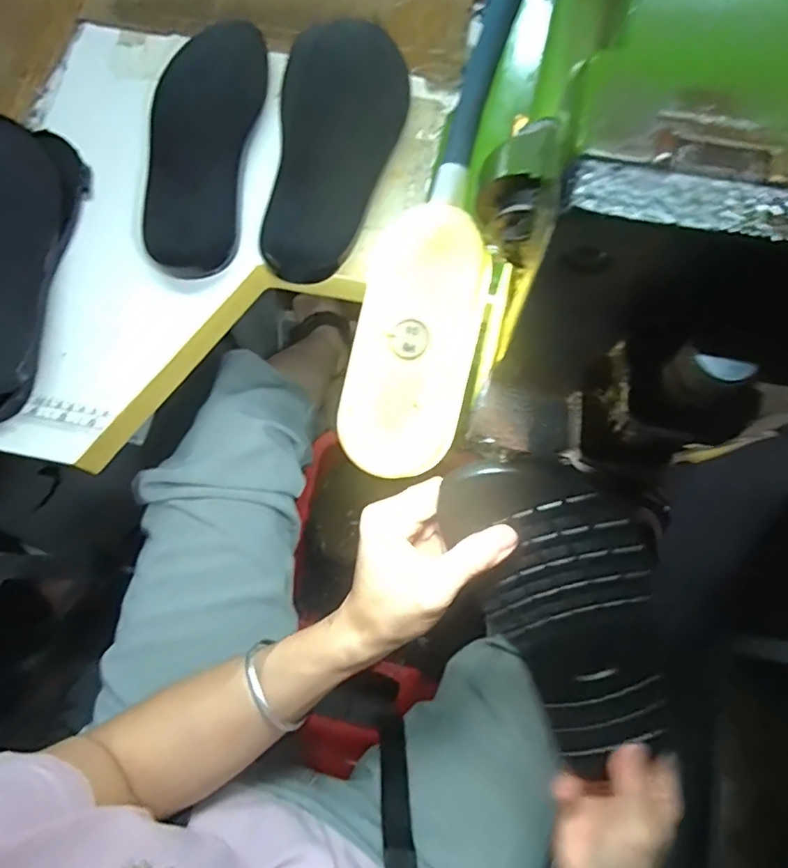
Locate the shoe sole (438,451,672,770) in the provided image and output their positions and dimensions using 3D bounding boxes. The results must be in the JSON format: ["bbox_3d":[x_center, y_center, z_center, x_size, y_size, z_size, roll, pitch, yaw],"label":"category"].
[{"bbox_3d":[0.111,0.108,0.344,0.097,0.035,0.244,-20,113,15],"label":"shoe sole"}]

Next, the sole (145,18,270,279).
[{"bbox_3d":[-0.177,-0.263,0.502,0.092,0.026,0.261,6,76,2],"label":"sole"}]

